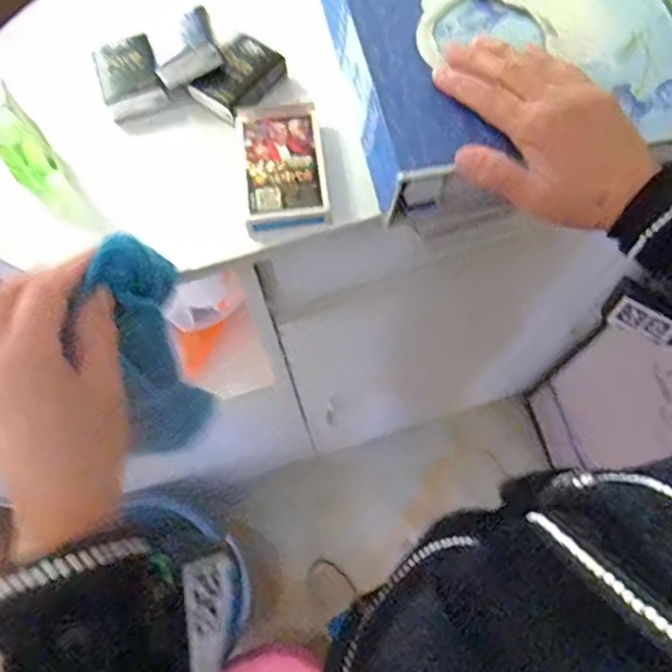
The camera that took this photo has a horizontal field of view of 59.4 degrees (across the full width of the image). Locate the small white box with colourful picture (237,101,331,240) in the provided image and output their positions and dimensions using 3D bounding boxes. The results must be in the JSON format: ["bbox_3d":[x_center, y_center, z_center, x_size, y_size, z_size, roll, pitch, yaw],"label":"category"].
[{"bbox_3d":[-0.039,-0.124,0.424,0.055,0.015,0.104,-8,69,-2],"label":"small white box with colourful picture"}]

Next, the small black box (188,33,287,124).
[{"bbox_3d":[-0.074,-0.200,0.456,0.049,0.019,0.064,32,73,13],"label":"small black box"}]

